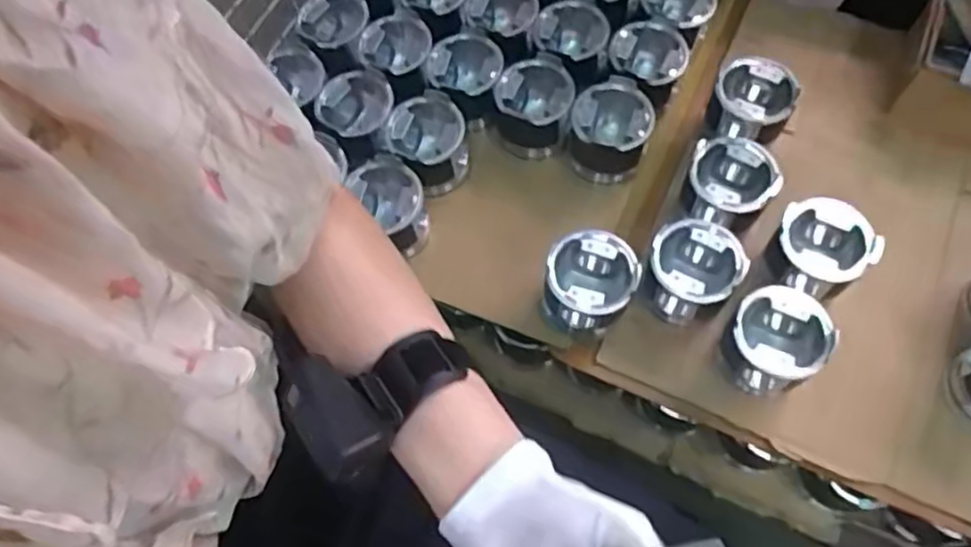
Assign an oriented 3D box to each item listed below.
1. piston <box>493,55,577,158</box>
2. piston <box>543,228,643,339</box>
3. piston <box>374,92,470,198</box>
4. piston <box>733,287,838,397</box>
[{"bbox_3d":[0.061,-0.212,0.911,0.091,0.106,0.098,-1,65,3],"label":"piston"},{"bbox_3d":[0.119,0.013,0.802,0.095,0.104,0.093,-1,65,3],"label":"piston"},{"bbox_3d":[-0.070,-0.157,0.896,0.108,0.094,0.105,41,74,19],"label":"piston"},{"bbox_3d":[0.313,0.079,0.772,0.100,0.106,0.094,-1,65,3],"label":"piston"}]

